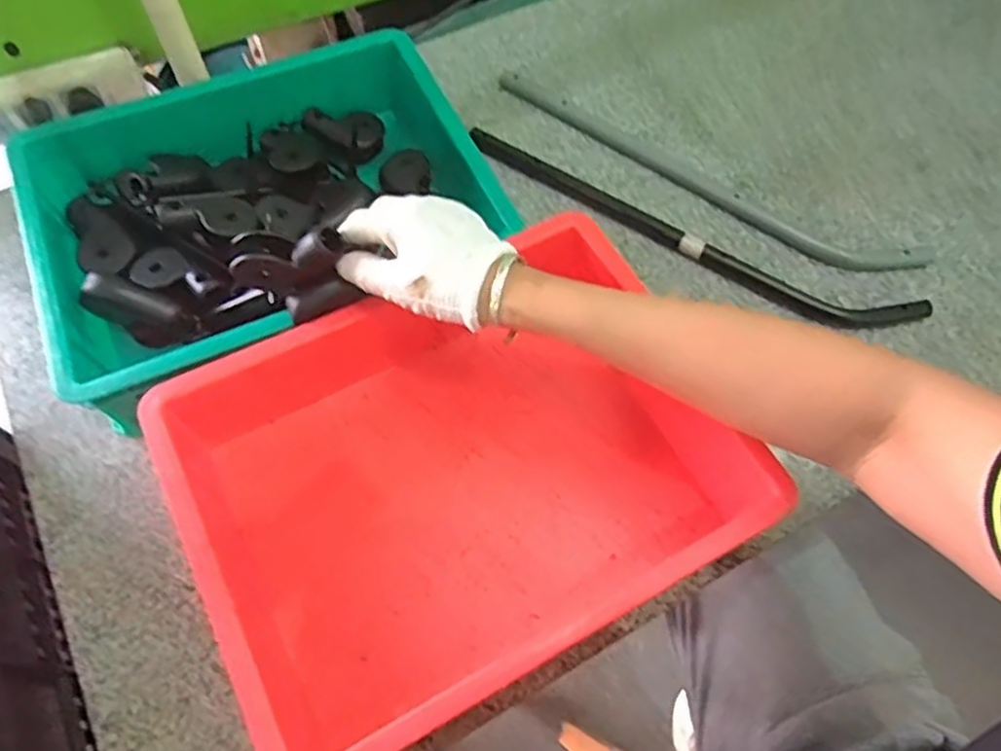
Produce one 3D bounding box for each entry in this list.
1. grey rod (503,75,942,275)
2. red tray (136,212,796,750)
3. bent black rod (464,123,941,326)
[{"bbox_3d":[0.181,-0.190,0.668,0.431,0.011,0.053,28,66,13],"label":"grey rod"},{"bbox_3d":[-0.030,0.050,0.498,0.386,0.077,0.300,-26,66,-13],"label":"red tray"},{"bbox_3d":[0.159,-0.127,0.630,0.423,0.012,0.052,24,65,11],"label":"bent black rod"}]

